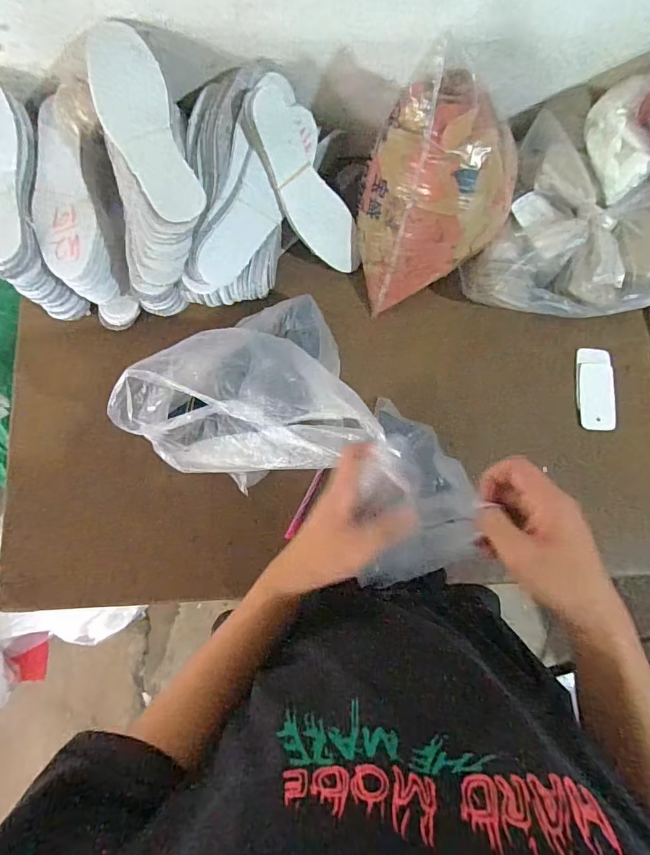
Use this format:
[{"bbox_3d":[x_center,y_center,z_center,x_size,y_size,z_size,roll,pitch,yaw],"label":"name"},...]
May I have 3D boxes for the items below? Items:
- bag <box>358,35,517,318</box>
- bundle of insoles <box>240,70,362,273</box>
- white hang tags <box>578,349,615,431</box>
[{"bbox_3d":[0.142,-0.317,0.630,0.207,0.216,0.245,31,80,6],"label":"bag"},{"bbox_3d":[-0.023,-0.353,0.669,0.100,0.038,0.263,-37,121,-7],"label":"bundle of insoles"},{"bbox_3d":[0.414,-0.059,0.702,0.055,0.014,0.125,5,79,1],"label":"white hang tags"}]

